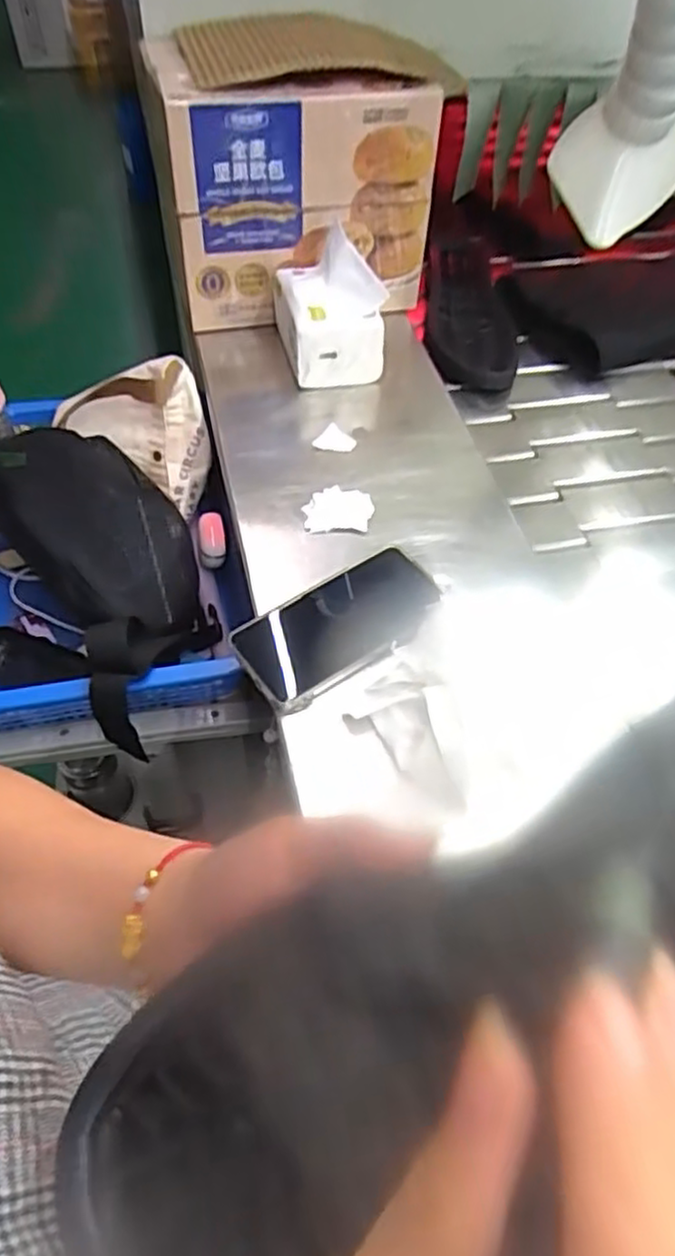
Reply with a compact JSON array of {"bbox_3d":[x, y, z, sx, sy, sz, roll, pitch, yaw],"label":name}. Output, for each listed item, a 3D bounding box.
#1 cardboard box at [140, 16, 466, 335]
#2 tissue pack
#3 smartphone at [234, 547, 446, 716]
[{"bbox_3d":[-0.033,-0.481,0.764,0.294,0.219,0.153,-11,56,-12],"label":"cardboard box"},{"bbox_3d":[-0.009,-0.335,0.733,0.096,0.117,0.122,-9,56,-10],"label":"tissue pack"},{"bbox_3d":[0.007,-0.003,0.551,0.167,0.015,0.086,-30,62,-23],"label":"smartphone"}]

